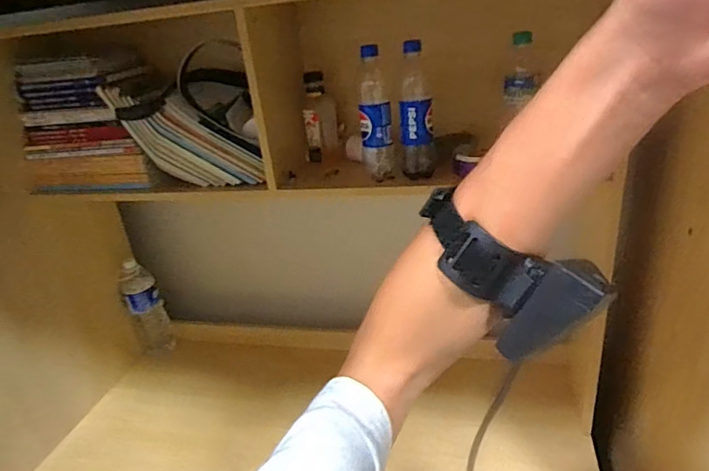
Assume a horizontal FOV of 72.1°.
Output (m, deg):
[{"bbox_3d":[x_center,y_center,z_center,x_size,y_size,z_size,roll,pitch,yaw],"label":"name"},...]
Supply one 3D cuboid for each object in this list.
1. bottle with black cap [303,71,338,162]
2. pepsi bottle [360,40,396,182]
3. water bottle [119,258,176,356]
[{"bbox_3d":[-0.078,-0.247,1.022,0.063,0.169,0.069,2,27,18],"label":"bottle with black cap"},{"bbox_3d":[0.038,-0.206,0.868,0.056,0.235,0.054,-5,26,5],"label":"pepsi bottle"},{"bbox_3d":[-0.590,0.219,1.391,0.072,0.271,0.078,16,34,40],"label":"water bottle"}]

